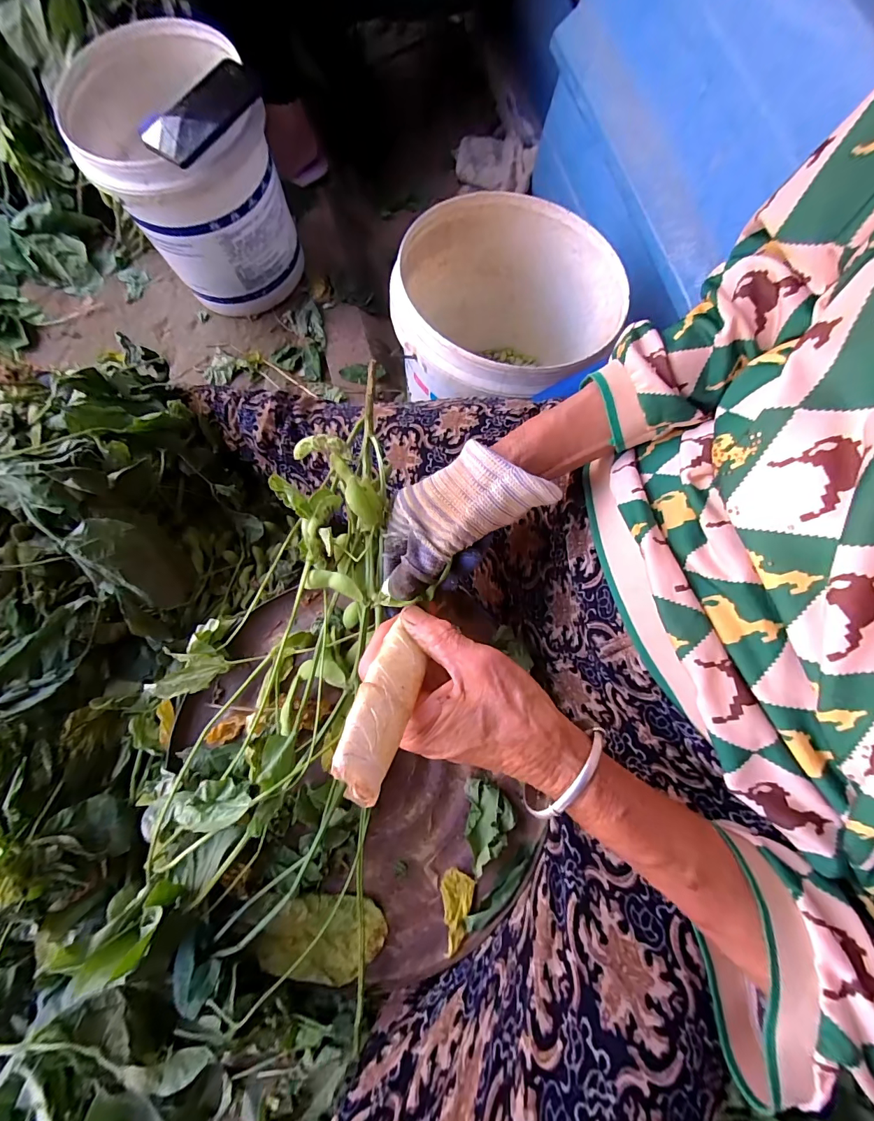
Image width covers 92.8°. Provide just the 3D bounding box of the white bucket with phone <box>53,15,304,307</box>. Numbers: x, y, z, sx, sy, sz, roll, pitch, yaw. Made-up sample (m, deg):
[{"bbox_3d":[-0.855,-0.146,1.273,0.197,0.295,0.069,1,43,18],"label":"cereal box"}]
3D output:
[{"bbox_3d":[-0.380,-0.594,0.679,0.248,0.264,0.275,-27,78,-7],"label":"white bucket with phone"}]

